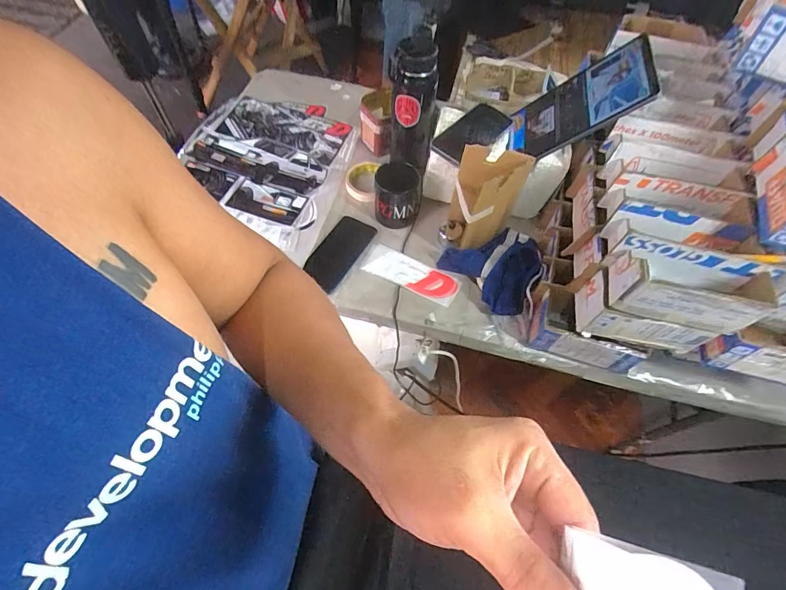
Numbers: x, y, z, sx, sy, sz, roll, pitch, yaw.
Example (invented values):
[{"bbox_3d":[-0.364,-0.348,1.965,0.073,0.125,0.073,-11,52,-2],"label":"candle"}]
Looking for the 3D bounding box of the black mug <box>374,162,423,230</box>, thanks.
[{"bbox_3d":[0.011,-0.193,0.793,0.091,0.100,0.090,12,61,2],"label":"black mug"}]

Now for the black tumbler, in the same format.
[{"bbox_3d":[0.035,-0.341,0.777,0.083,0.256,0.088,2,61,-3],"label":"black tumbler"}]

